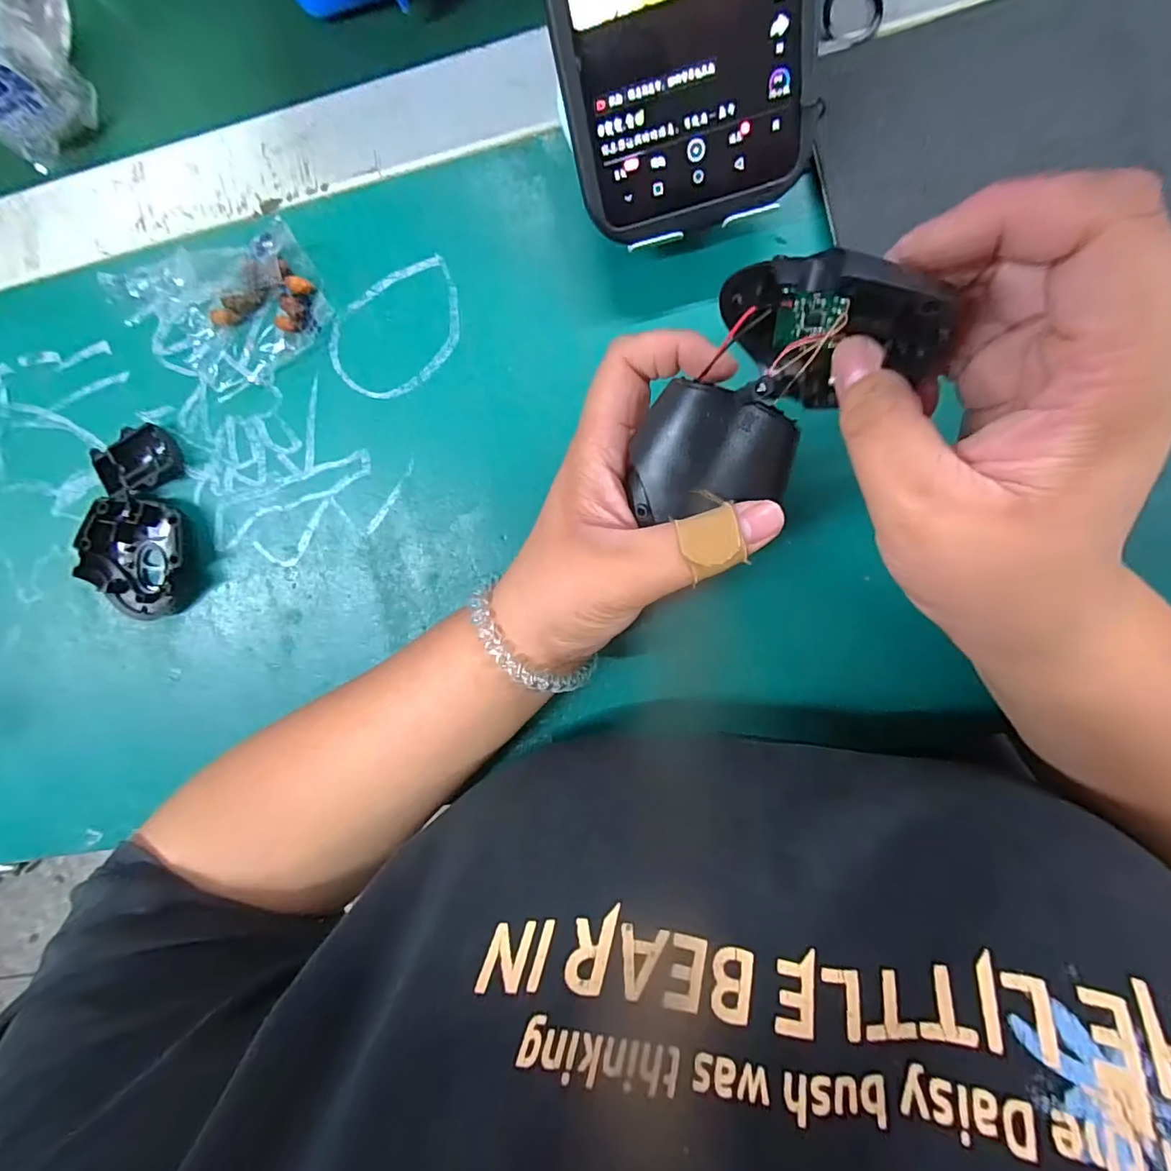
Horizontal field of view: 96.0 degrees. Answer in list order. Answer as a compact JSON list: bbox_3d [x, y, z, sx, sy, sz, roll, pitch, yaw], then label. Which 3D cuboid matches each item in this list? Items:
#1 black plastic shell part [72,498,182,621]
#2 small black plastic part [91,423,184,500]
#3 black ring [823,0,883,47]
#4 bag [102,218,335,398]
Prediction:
[{"bbox_3d":[-0.227,-0.013,0.267,0.046,0.017,0.060,2,98,6],"label":"black plastic shell part"},{"bbox_3d":[-0.221,-0.062,0.261,0.037,0.013,0.029,-17,95,8],"label":"small black plastic part"},{"bbox_3d":[0.106,-0.227,0.208,0.023,0.004,0.023,1,97,6],"label":"black ring"},{"bbox_3d":[-0.166,-0.127,0.237,0.092,0.033,0.067,-11,96,8],"label":"bag"}]

